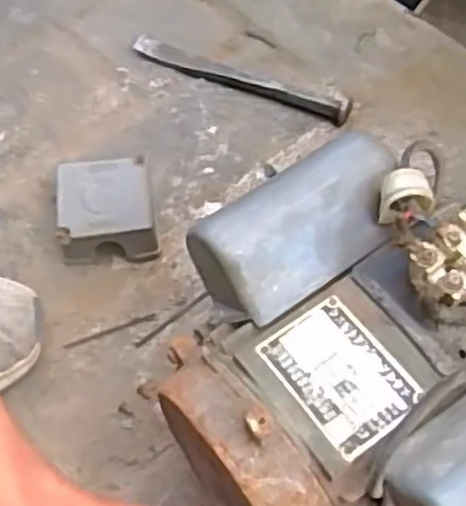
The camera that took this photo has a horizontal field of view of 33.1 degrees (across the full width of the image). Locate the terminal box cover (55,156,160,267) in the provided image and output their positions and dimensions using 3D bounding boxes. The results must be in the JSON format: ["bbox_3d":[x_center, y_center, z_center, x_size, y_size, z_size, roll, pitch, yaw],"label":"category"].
[{"bbox_3d":[-0.094,-0.031,0.599,0.076,0.040,0.078,-7,59,-1],"label":"terminal box cover"}]

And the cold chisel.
[{"bbox_3d":[0.004,-0.150,0.678,0.200,0.013,0.023,21,62,15],"label":"cold chisel"}]

